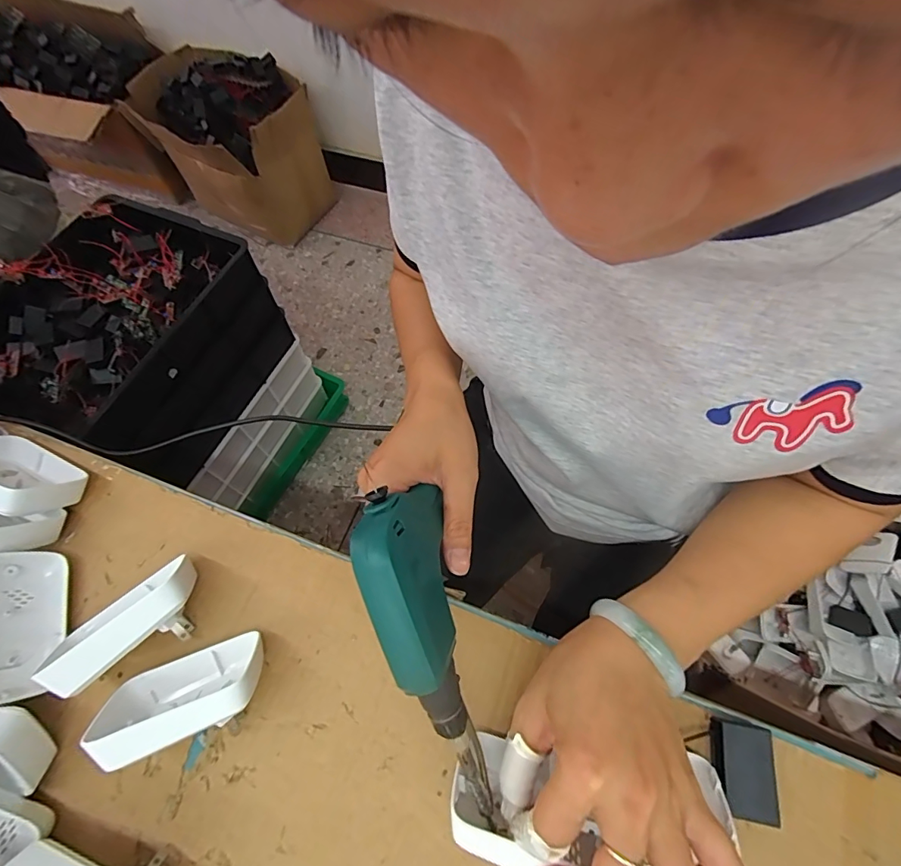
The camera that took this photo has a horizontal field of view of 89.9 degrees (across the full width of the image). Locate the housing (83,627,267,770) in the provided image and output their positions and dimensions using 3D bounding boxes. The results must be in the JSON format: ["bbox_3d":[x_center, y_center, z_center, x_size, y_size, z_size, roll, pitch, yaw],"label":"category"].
[{"bbox_3d":[-0.167,0.166,0.287,0.102,0.054,0.051,-19,66,-6],"label":"housing"}]

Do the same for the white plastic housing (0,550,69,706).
[{"bbox_3d":[-0.302,0.132,0.307,0.032,0.059,0.095,-36,56,25],"label":"white plastic housing"}]

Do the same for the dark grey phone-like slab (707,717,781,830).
[{"bbox_3d":[0.176,0.203,0.273,0.033,0.019,0.048,8,66,6],"label":"dark grey phone-like slab"}]

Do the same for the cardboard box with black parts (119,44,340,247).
[{"bbox_3d":[-0.707,-0.916,1.458,0.510,0.403,0.369,27,68,14],"label":"cardboard box with black parts"}]

